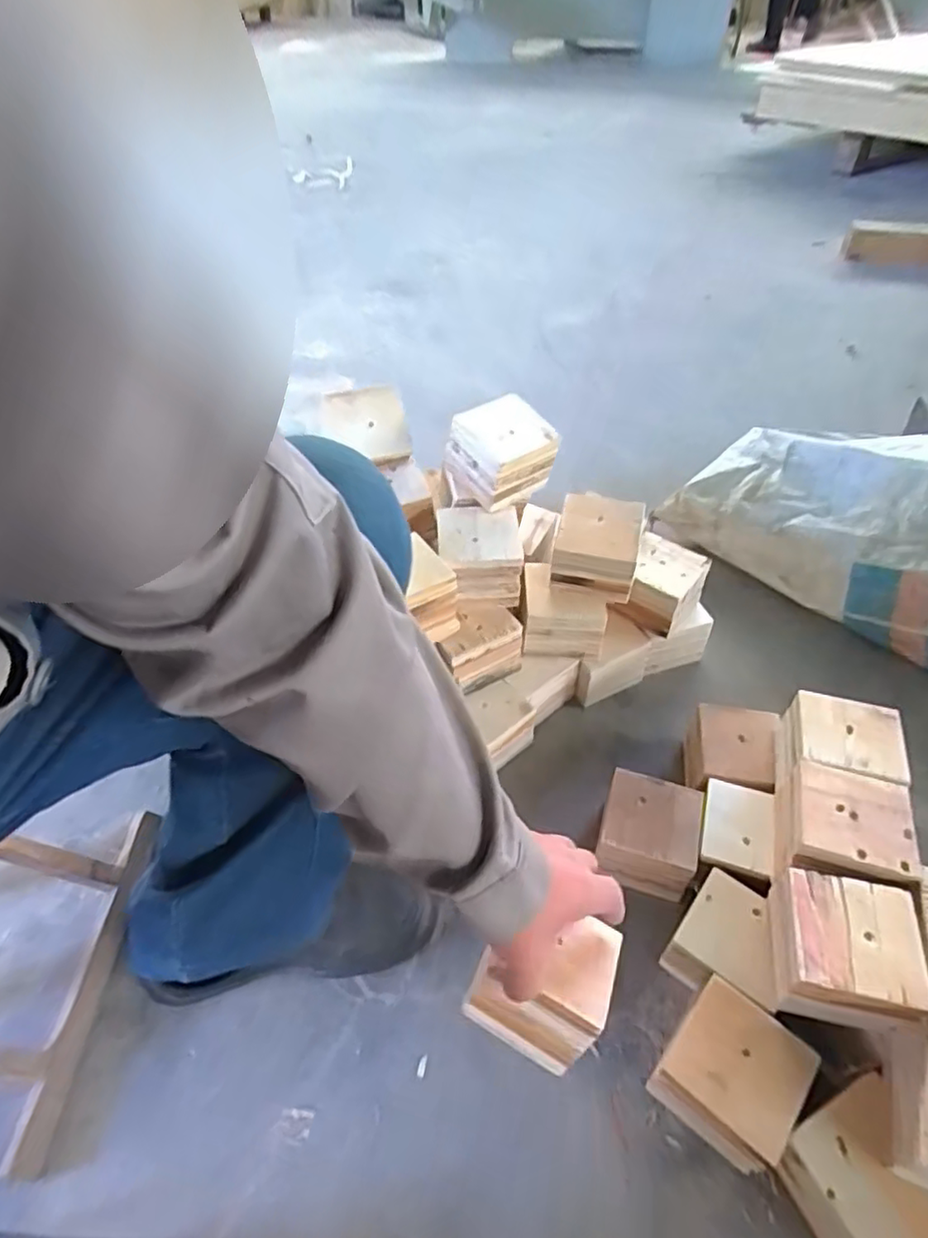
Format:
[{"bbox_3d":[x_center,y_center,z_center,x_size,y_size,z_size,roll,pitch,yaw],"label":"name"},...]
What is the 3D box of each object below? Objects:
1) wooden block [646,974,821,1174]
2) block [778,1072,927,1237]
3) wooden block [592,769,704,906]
[{"bbox_3d":[0.219,0.378,0.544,0.097,0.082,0.095,32,55,26],"label":"wooden block"},{"bbox_3d":[0.298,0.427,0.492,0.103,0.088,0.096,-22,50,-18],"label":"block"},{"bbox_3d":[0.189,0.226,0.682,0.102,0.074,0.097,14,48,13],"label":"wooden block"}]

